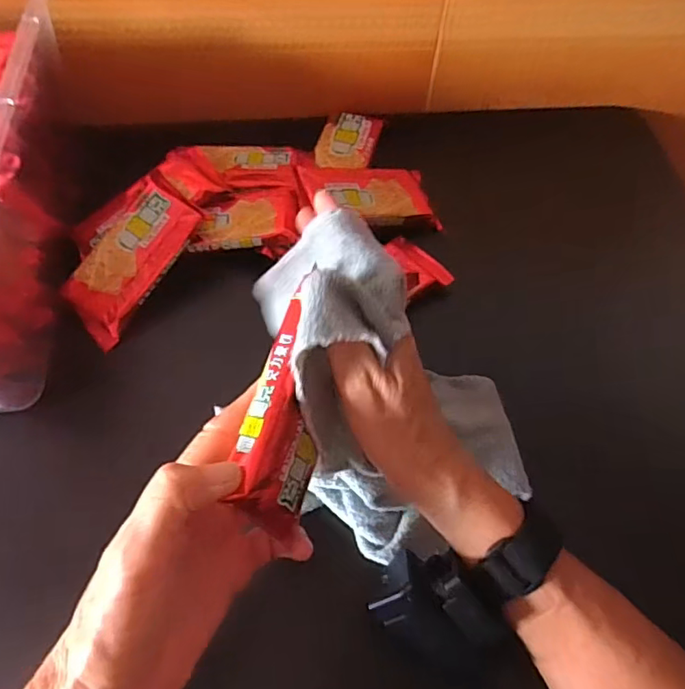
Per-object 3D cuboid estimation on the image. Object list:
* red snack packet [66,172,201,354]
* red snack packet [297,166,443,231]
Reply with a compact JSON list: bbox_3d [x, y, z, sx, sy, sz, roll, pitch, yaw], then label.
[{"bbox_3d":[-0.156,-0.061,0.404,0.052,0.012,0.123,34,85,-3],"label":"red snack packet"},{"bbox_3d":[0.023,-0.120,0.438,0.116,0.010,0.056,-7,61,-27],"label":"red snack packet"}]

